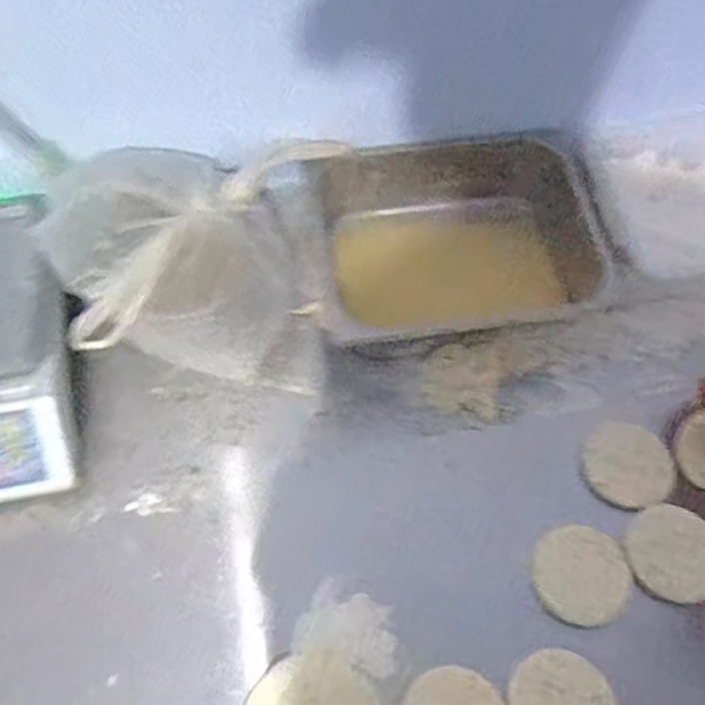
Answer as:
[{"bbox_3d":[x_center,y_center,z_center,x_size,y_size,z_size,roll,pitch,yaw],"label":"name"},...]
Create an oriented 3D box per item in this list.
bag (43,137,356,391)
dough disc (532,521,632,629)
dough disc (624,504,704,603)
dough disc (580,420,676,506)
[{"bbox_3d":[-0.165,-0.114,0.777,0.296,0.183,0.272,-3,61,-2],"label":"bag"},{"bbox_3d":[0.230,0.222,0.692,0.094,0.011,0.090,0,61,-1],"label":"dough disc"},{"bbox_3d":[0.332,0.204,0.706,0.102,0.007,0.093,0,61,-1],"label":"dough disc"},{"bbox_3d":[0.302,0.120,0.755,0.094,0.007,0.100,0,61,-1],"label":"dough disc"}]

